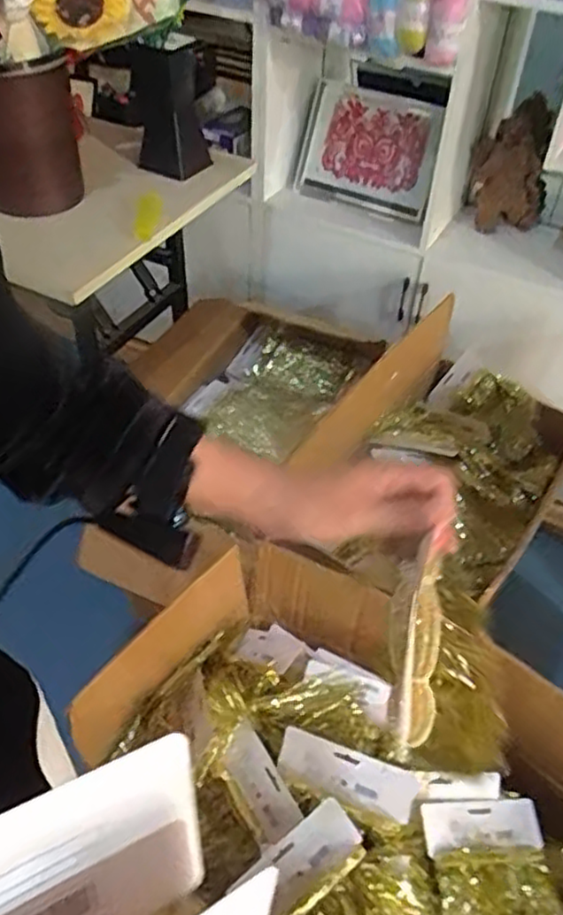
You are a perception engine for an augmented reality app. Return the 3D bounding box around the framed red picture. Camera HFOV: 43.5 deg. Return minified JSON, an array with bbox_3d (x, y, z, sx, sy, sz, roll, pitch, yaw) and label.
[{"bbox_3d":[0.197,-0.701,1.609,0.330,0.251,0.047,24,19,25],"label":"framed red picture"}]

